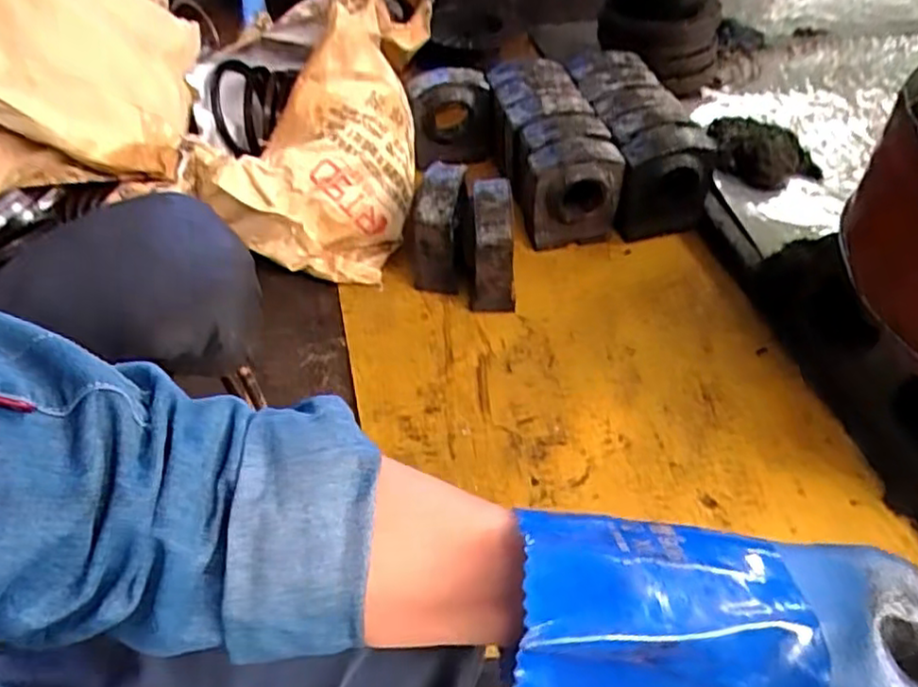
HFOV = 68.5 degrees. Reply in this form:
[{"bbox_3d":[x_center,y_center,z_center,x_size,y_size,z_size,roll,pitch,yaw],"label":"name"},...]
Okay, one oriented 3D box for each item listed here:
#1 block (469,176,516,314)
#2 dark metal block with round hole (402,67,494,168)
[{"bbox_3d":[0.058,-0.159,1.111,0.071,0.177,0.137,-1,48,0],"label":"block"},{"bbox_3d":[-0.021,-0.460,1.363,0.174,0.174,0.047,5,28,27],"label":"dark metal block with round hole"}]

